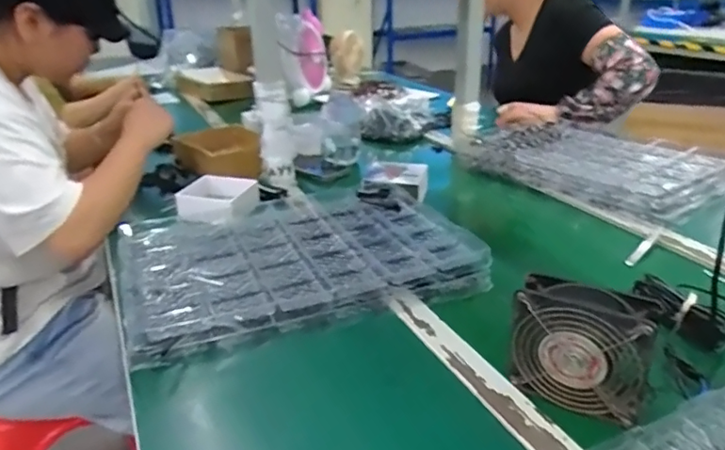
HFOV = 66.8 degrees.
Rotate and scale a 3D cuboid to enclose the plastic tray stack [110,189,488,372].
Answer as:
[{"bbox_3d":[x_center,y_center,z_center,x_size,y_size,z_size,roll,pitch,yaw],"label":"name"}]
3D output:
[{"bbox_3d":[-0.102,0.033,0.777,0.448,0.039,0.357,-12,27,-21],"label":"plastic tray stack"}]

